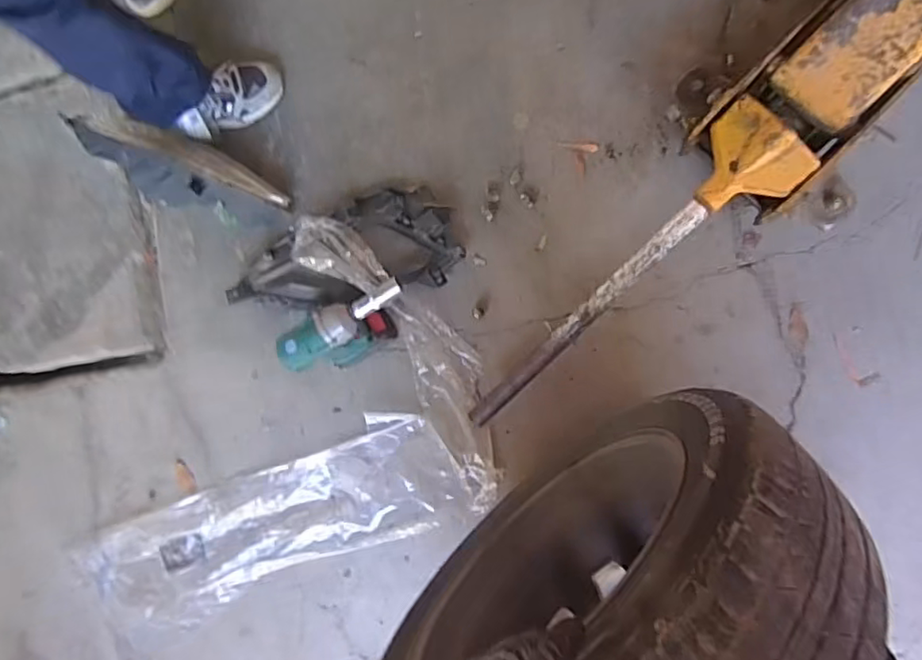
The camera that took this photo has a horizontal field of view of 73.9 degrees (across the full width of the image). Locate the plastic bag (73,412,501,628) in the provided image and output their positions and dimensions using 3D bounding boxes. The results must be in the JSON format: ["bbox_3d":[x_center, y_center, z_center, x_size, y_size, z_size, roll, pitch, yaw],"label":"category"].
[{"bbox_3d":[-0.342,0.367,1.167,0.808,0.023,0.222,-24,85,9],"label":"plastic bag"}]

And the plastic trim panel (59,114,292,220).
[{"bbox_3d":[-0.504,-0.288,1.127,0.378,0.100,0.129,20,93,-7],"label":"plastic trim panel"}]

